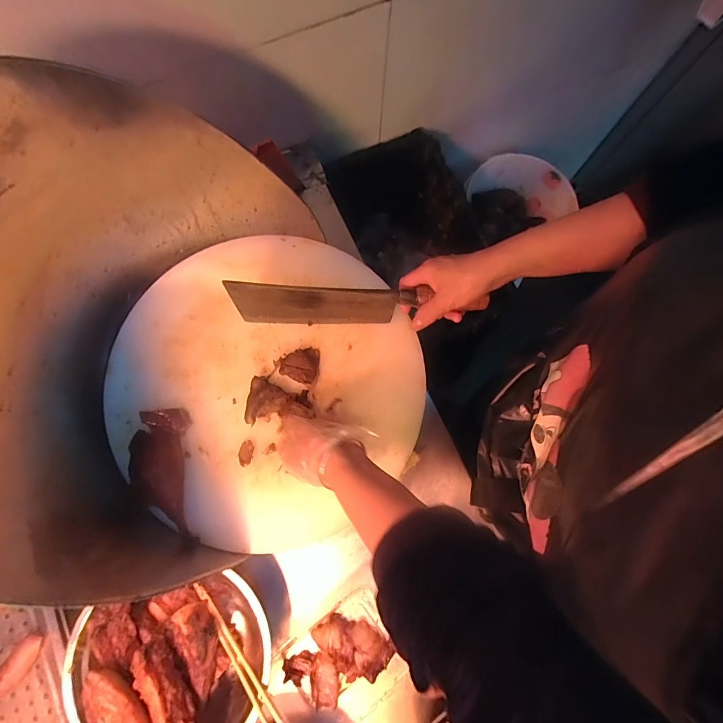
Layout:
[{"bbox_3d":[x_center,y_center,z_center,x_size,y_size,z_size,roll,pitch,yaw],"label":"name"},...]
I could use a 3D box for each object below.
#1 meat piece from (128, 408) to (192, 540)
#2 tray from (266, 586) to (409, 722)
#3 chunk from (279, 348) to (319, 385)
[{"bbox_3d":[-0.240,0.135,0.469,0.063,0.038,0.155,-6,79,-2],"label":"meat piece"},{"bbox_3d":[-0.032,0.370,0.476,0.163,0.039,0.112,-39,81,-8],"label":"tray"},{"bbox_3d":[-0.079,0.002,0.512,0.046,0.019,0.048,16,79,3],"label":"chunk"}]

